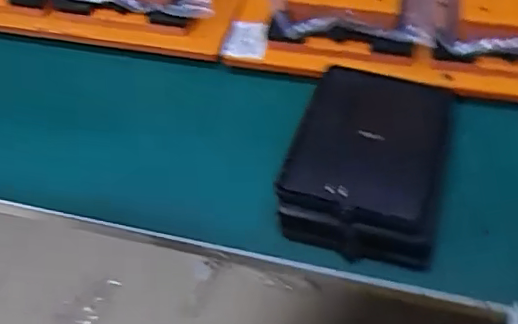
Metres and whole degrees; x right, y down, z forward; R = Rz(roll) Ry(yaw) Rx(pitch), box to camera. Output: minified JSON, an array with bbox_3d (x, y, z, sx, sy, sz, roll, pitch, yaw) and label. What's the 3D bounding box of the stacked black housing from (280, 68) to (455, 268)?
[{"bbox_3d":[0.092,-0.009,0.485,0.122,0.026,0.180,13,52,13],"label":"stacked black housing"}]

